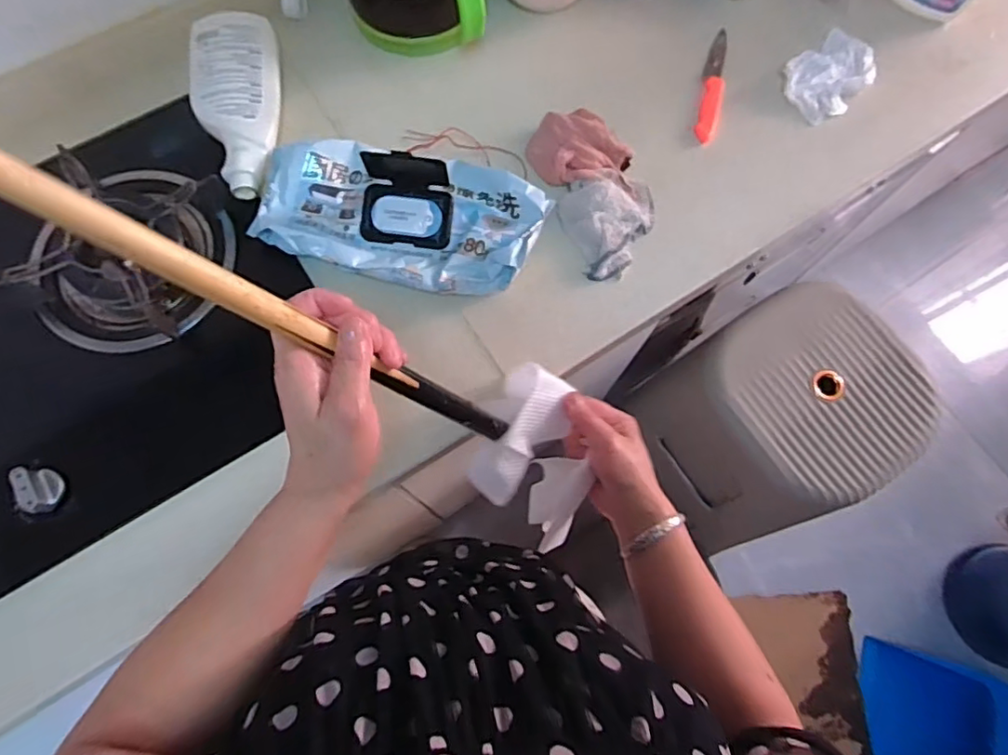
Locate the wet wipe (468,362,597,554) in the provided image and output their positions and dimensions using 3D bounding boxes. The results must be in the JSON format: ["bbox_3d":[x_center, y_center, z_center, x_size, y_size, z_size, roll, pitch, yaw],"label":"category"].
[{"bbox_3d":[0.033,0.071,0.544,0.101,0.089,0.138,22,74,5],"label":"wet wipe"}]

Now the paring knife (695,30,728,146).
[{"bbox_3d":[0.253,-0.352,0.709,0.026,0.009,0.169,13,73,2],"label":"paring knife"}]

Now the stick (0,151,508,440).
[{"bbox_3d":[-0.143,-0.048,0.286,0.012,0.546,0.017,-1,70,32],"label":"stick"}]

